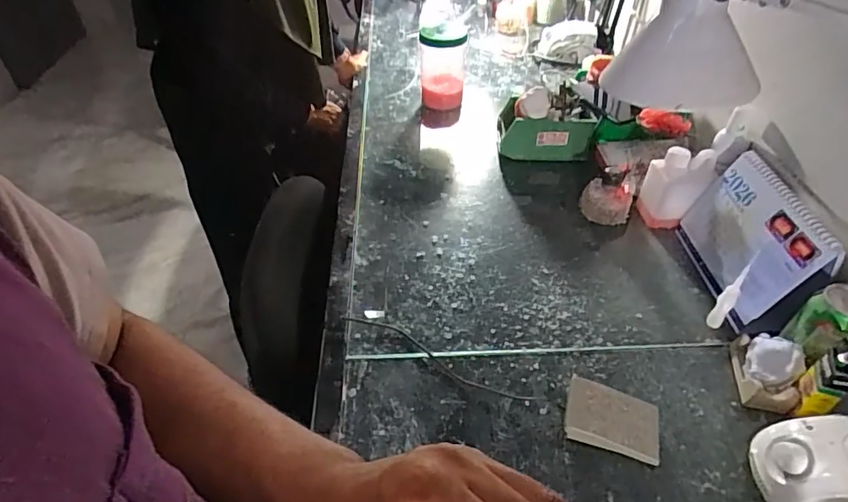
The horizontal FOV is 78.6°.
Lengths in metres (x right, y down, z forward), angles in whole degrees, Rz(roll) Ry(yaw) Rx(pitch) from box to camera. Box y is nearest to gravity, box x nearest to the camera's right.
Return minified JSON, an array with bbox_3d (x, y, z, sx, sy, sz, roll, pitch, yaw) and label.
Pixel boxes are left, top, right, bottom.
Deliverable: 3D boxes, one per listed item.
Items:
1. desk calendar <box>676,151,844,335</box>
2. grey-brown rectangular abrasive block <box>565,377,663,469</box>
[{"bbox_3d":[0.439,-0.003,0.703,0.077,0.156,0.222,2,43,2],"label":"desk calendar"},{"bbox_3d":[0.209,0.188,0.583,0.100,0.025,0.072,17,42,6],"label":"grey-brown rectangular abrasive block"}]

